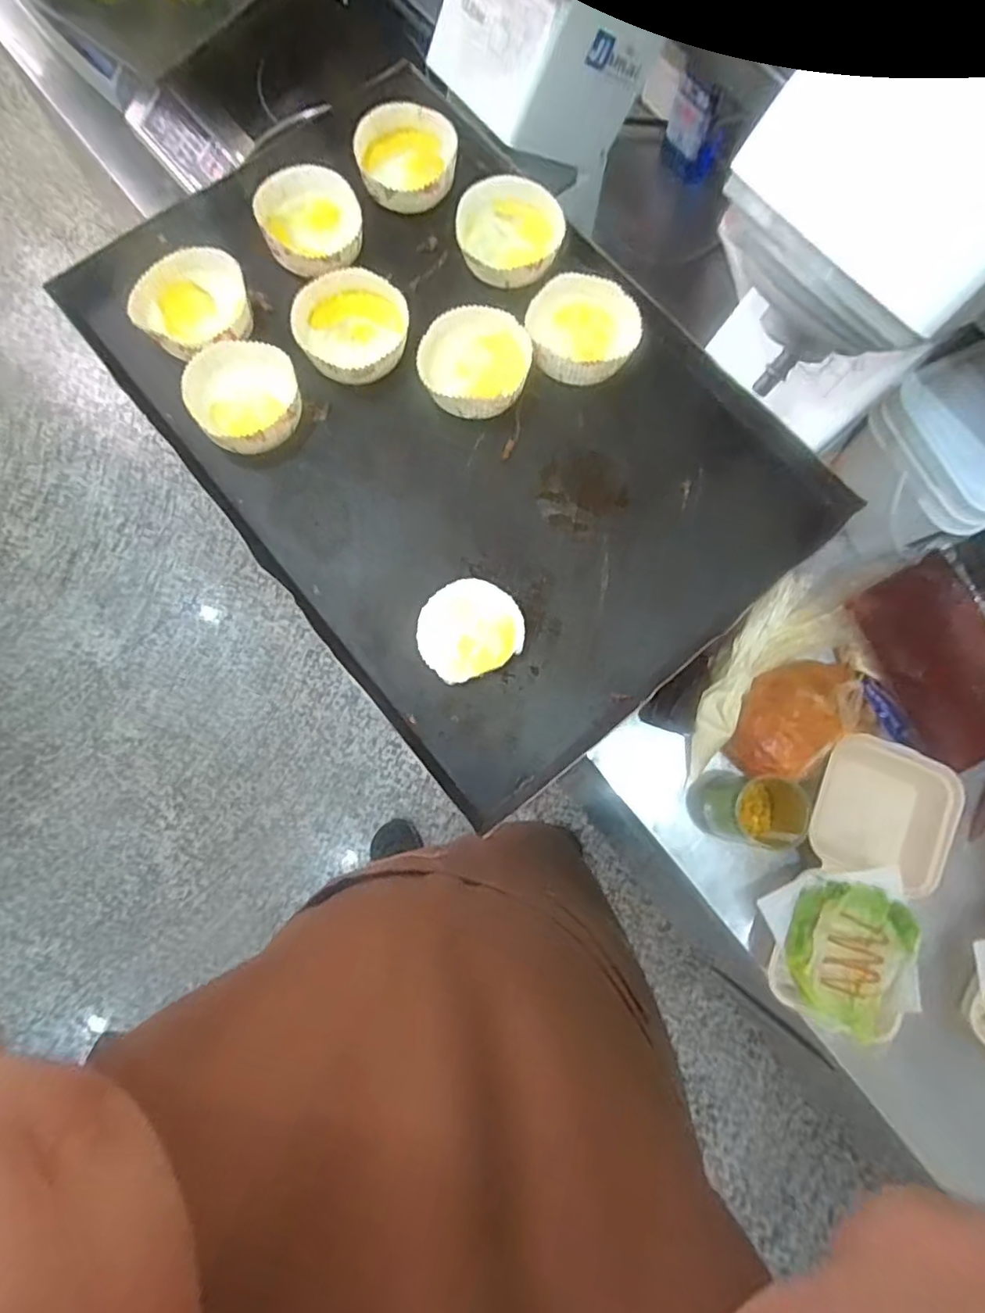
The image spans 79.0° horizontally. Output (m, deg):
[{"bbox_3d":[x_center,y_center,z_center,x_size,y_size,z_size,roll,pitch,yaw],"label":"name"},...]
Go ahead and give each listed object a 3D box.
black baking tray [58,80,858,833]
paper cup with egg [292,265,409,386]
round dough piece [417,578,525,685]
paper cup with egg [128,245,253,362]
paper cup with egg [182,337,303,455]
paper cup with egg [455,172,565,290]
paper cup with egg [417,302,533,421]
[{"bbox_3d":[-0.054,-0.224,0.510,0.406,0.040,0.621,-39,78,-9],"label":"black baking tray"},{"bbox_3d":[-0.121,-0.281,0.509,0.094,0.026,0.094,0,77,-1],"label":"paper cup with egg"},{"bbox_3d":[-0.018,-0.023,0.465,0.080,0.008,0.074,0,77,-1],"label":"round dough piece"},{"bbox_3d":[-0.253,-0.298,0.508,0.092,0.032,0.092,0,77,-1],"label":"paper cup with egg"},{"bbox_3d":[-0.204,-0.216,0.492,0.087,0.030,0.091,0,77,-1],"label":"paper cup with egg"},{"bbox_3d":[0.014,-0.376,0.533,0.092,0.034,0.089,0,77,-1],"label":"paper cup with egg"},{"bbox_3d":[-0.014,-0.249,0.504,0.088,0.027,0.086,0,77,-1],"label":"paper cup with egg"}]

